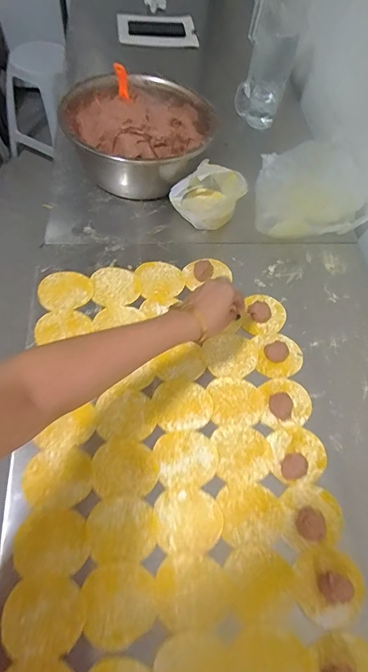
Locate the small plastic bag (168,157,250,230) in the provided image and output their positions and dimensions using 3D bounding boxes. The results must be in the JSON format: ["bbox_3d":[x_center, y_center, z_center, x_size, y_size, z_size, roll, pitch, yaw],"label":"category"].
[{"bbox_3d":[0.039,-0.259,0.746,0.120,0.096,0.093,-9,61,-12],"label":"small plastic bag"}]

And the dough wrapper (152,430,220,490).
[{"bbox_3d":[0.004,0.166,0.541,0.081,0.004,0.078,3,59,-5],"label":"dough wrapper"}]

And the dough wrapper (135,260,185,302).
[{"bbox_3d":[-0.042,-0.098,0.693,0.077,0.005,0.082,2,60,-3],"label":"dough wrapper"}]

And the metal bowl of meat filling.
[{"bbox_3d":[-0.092,-0.392,0.798,0.283,0.131,0.252,-1,59,-7],"label":"metal bowl of meat filling"}]

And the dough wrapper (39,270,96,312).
[{"bbox_3d":[-0.195,-0.076,0.662,0.083,0.008,0.081,-3,61,-9],"label":"dough wrapper"}]

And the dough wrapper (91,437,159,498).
[{"bbox_3d":[-0.078,0.173,0.528,0.084,0.006,0.073,-1,59,-7],"label":"dough wrapper"}]

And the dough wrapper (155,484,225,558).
[{"bbox_3d":[0.006,0.229,0.501,0.083,0.004,0.077,3,59,-5],"label":"dough wrapper"}]

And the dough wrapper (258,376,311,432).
[{"bbox_3d":[0.150,0.096,0.594,0.078,0.010,0.074,3,59,-5],"label":"dough wrapper"}]

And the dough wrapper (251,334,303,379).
[{"bbox_3d":[0.151,0.029,0.635,0.075,0.008,0.074,3,59,-5],"label":"dough wrapper"}]

